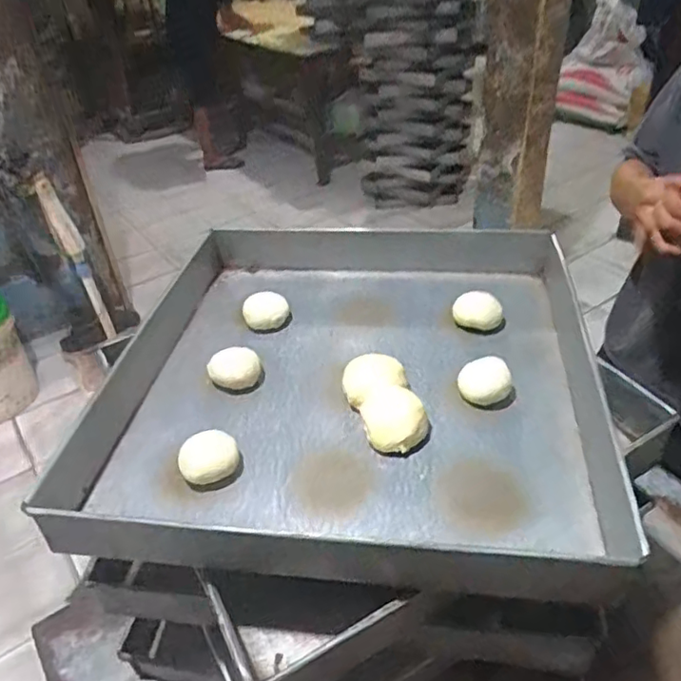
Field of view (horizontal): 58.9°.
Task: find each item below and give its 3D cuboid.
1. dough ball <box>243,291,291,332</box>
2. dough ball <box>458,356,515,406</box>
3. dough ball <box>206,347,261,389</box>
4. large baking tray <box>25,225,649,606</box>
[{"bbox_3d":[-0.088,-0.035,0.717,0.052,0.031,0.043,-10,37,-6],"label":"dough ball"},{"bbox_3d":[0.141,0.036,0.593,0.046,0.030,0.046,-1,37,6],"label":"dough ball"},{"bbox_3d":[-0.110,0.029,0.635,0.049,0.025,0.044,2,37,10],"label":"dough ball"},{"bbox_3d":[0.016,0.016,0.627,0.452,0.062,0.495,2,37,9],"label":"large baking tray"}]

